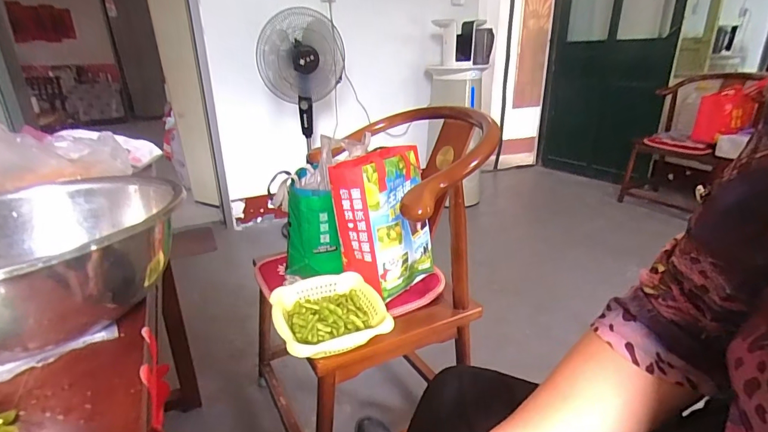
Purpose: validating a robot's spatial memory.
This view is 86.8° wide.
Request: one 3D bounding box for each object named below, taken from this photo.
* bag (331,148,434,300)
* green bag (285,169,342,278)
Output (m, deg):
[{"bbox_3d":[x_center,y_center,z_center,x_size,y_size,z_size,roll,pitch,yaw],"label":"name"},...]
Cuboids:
[{"bbox_3d":[0.016,0.004,0.958,0.140,0.286,0.268,14,26,35],"label":"bag"},{"bbox_3d":[-0.193,0.030,1.020,0.099,0.232,0.203,-16,25,-32],"label":"green bag"}]

